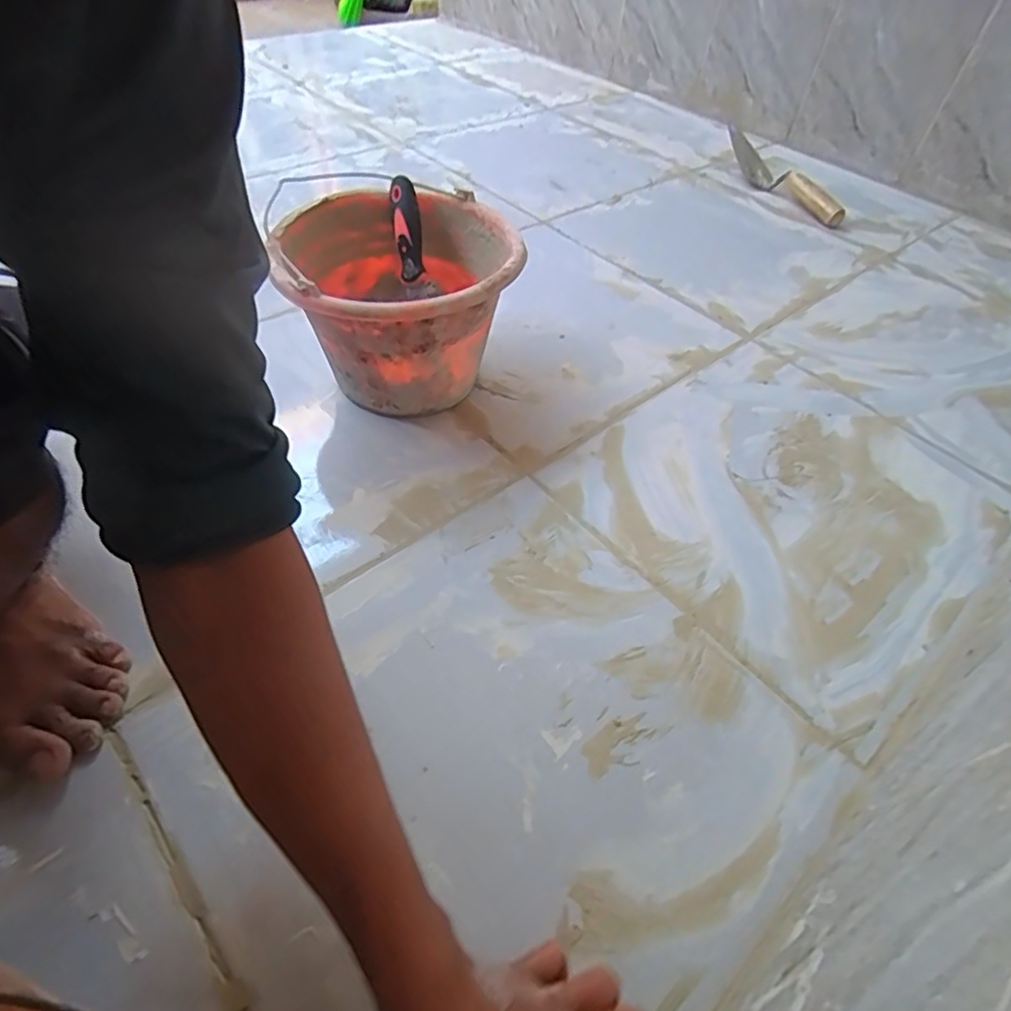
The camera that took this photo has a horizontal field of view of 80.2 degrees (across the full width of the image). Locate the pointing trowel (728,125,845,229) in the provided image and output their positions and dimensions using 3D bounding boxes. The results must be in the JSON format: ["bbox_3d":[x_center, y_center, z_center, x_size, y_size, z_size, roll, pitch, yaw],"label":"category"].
[{"bbox_3d":[0.499,-0.598,1.095,0.062,0.056,0.309,-16,53,-18],"label":"pointing trowel"}]

